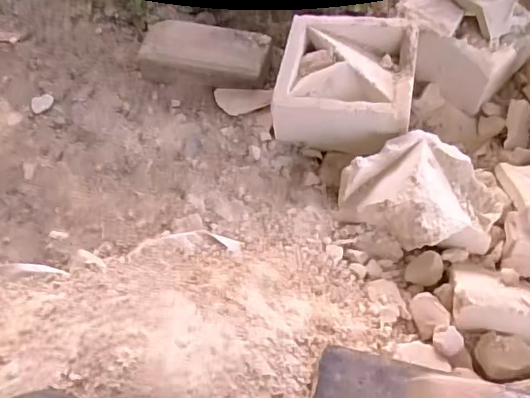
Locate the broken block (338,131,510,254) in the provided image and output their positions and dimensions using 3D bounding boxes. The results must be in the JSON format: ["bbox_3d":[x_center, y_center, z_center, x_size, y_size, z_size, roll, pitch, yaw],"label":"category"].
[{"bbox_3d":[0.216,-0.005,0.765,0.201,0.085,0.140,29,59,18],"label":"broken block"}]

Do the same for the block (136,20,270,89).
[{"bbox_3d":[-0.100,-0.241,0.949,0.219,0.060,0.104,12,55,7],"label":"block"}]

